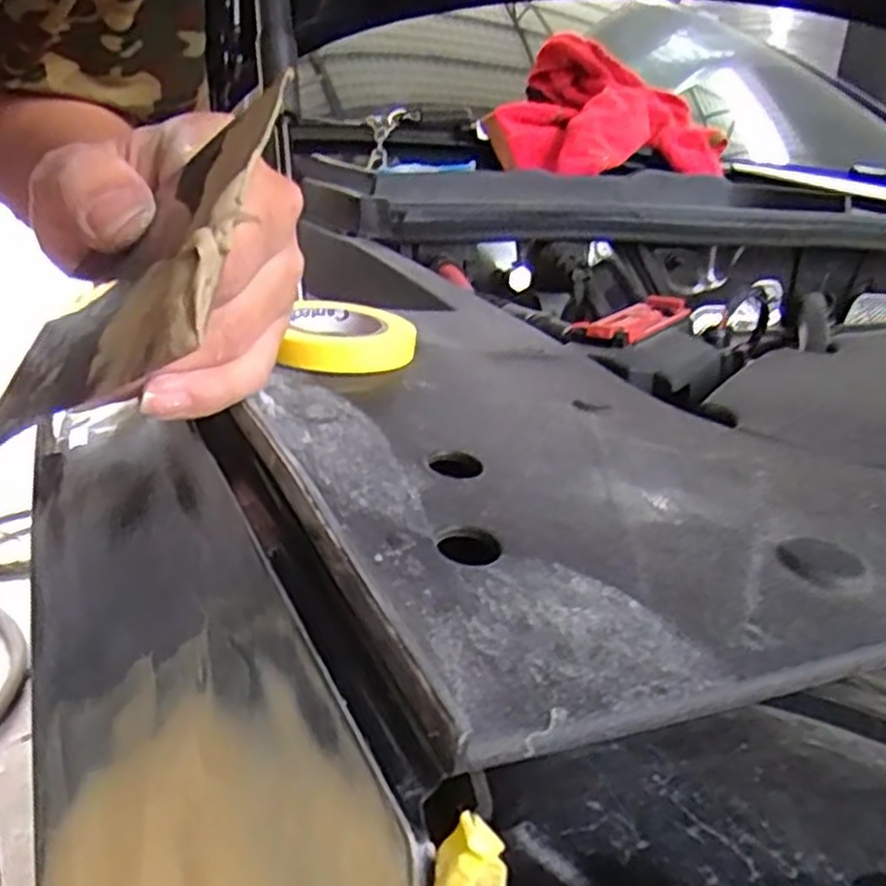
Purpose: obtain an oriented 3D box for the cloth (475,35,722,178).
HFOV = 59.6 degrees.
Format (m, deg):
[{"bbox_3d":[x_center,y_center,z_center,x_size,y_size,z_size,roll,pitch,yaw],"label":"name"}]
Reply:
[{"bbox_3d":[0.208,-0.397,0.948,0.272,0.065,0.311,19,51,11],"label":"cloth"}]

